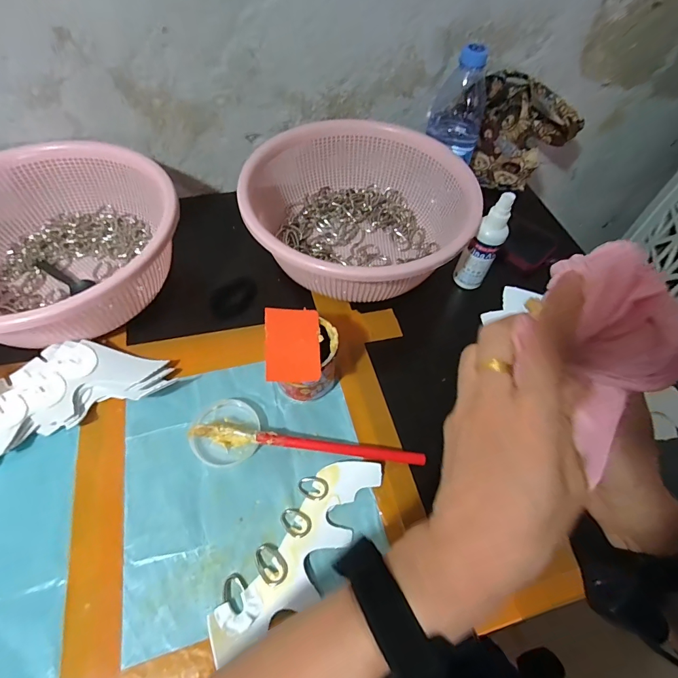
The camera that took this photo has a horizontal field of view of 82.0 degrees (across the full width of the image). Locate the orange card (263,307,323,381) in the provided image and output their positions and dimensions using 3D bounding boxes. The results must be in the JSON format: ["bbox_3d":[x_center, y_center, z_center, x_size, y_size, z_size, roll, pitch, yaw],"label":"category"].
[{"bbox_3d":[-0.043,0.004,0.368,0.051,0.006,0.081,-4,57,-5],"label":"orange card"}]

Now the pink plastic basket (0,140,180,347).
[{"bbox_3d":[-0.323,-0.115,0.448,0.274,0.113,0.252,-20,60,-15],"label":"pink plastic basket"}]

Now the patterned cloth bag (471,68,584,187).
[{"bbox_3d":[0.279,-0.312,0.586,0.167,0.129,0.109,-27,62,-19],"label":"patterned cloth bag"}]

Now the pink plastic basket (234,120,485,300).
[{"bbox_3d":[0.018,-0.165,0.506,0.269,0.102,0.263,1,57,-2],"label":"pink plastic basket"}]

